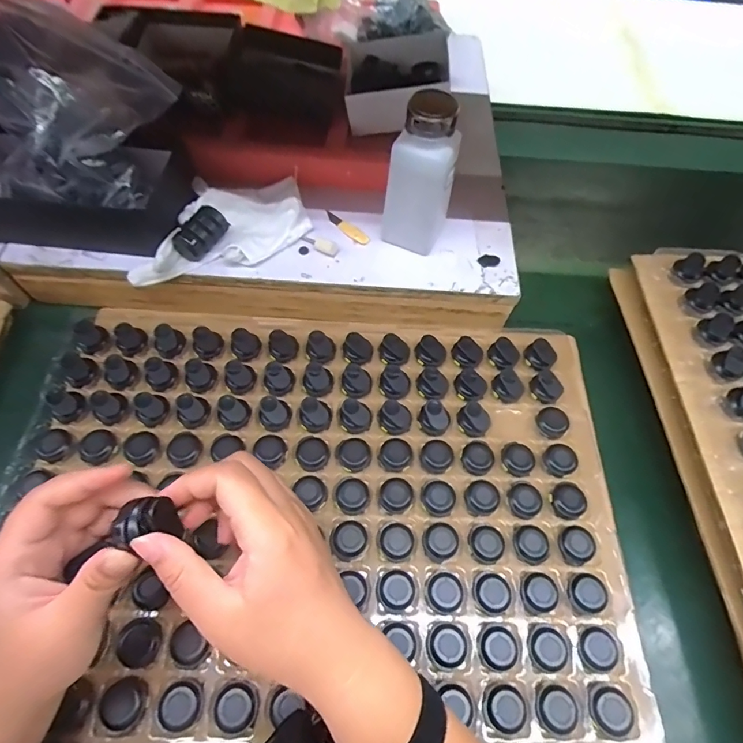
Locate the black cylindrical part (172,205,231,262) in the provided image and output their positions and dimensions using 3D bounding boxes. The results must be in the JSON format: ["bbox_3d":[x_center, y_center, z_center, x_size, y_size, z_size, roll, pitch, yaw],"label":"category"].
[{"bbox_3d":[-0.163,-0.132,0.426,0.025,0.027,0.051,30,64,13],"label":"black cylindrical part"}]

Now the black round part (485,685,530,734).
[{"bbox_3d":[0.094,0.234,0.309,0.027,0.005,0.026,-39,70,-21],"label":"black round part"}]

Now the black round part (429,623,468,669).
[{"bbox_3d":[0.057,0.201,0.328,0.027,0.004,0.027,1,61,-2],"label":"black round part"}]

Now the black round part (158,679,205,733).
[{"bbox_3d":[-0.130,0.227,0.304,0.027,0.008,0.027,1,61,-2],"label":"black round part"}]

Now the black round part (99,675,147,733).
[{"bbox_3d":[-0.170,0.227,0.305,0.028,0.006,0.029,-40,70,-22],"label":"black round part"}]

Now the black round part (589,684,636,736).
[{"bbox_3d":[0.168,0.236,0.311,0.027,0.004,0.027,1,61,-2],"label":"black round part"}]

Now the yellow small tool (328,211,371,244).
[{"bbox_3d":[-0.025,-0.148,0.460,0.015,0.005,0.055,-39,70,-21],"label":"yellow small tool"}]

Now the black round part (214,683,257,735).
[{"bbox_3d":[-0.093,0.231,0.306,0.026,0.009,0.026,1,61,-2],"label":"black round part"}]

